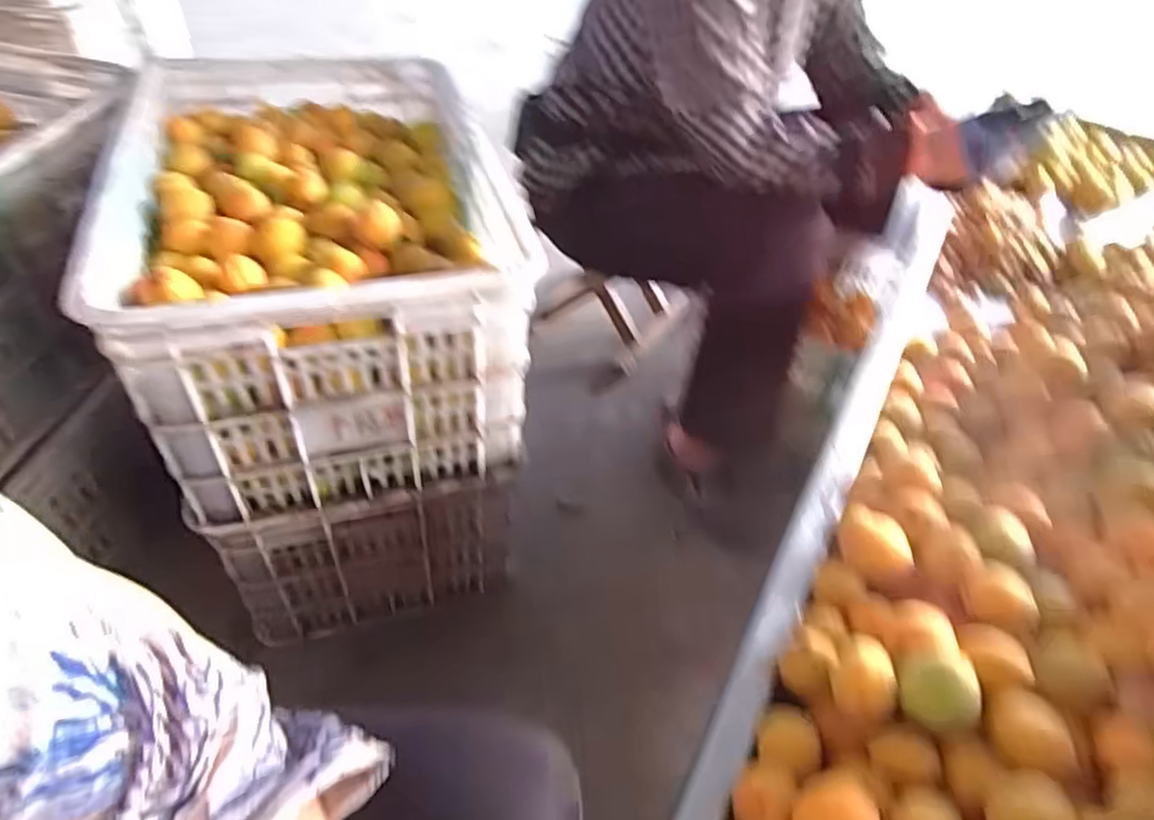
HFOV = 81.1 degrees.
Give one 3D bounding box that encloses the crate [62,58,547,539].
[{"bbox_3d":[-0.271,-0.171,0.771,0.347,0.266,0.503,-11,47,-15],"label":"crate"}]

